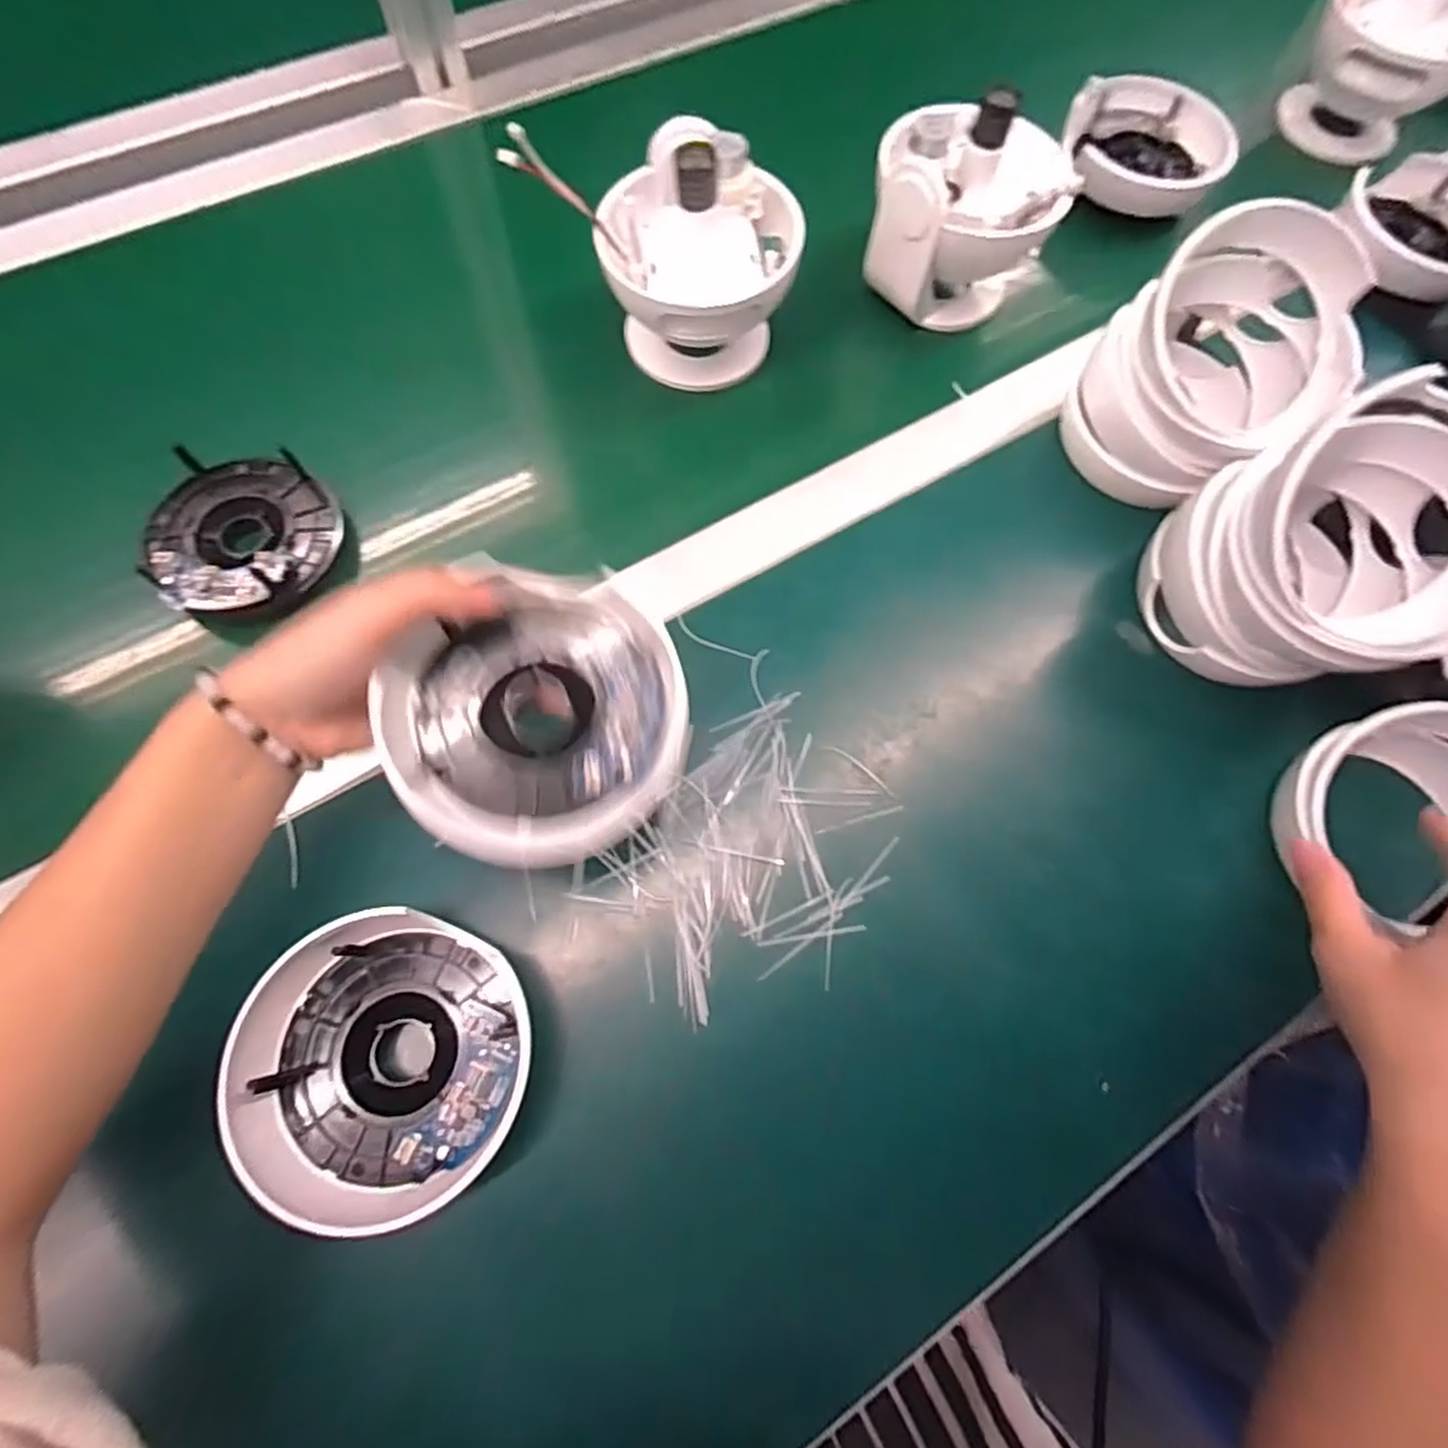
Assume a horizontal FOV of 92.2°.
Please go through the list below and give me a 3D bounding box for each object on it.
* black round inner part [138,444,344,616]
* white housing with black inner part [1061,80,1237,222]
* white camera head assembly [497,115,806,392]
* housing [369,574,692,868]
[{"bbox_3d":[-0.270,-0.107,0.387,0.095,0.025,0.101,1,71,-2],"label":"black round inner part"},{"bbox_3d":[0.309,-0.433,0.522,0.114,0.037,0.087,-6,71,-4],"label":"white housing with black inner part"},{"bbox_3d":[-0.029,-0.280,0.421,0.145,0.115,0.109,25,72,7],"label":"white camera head assembly"},{"bbox_3d":[-0.072,-0.001,0.287,0.116,0.042,0.111,1,71,-2],"label":"housing"}]

